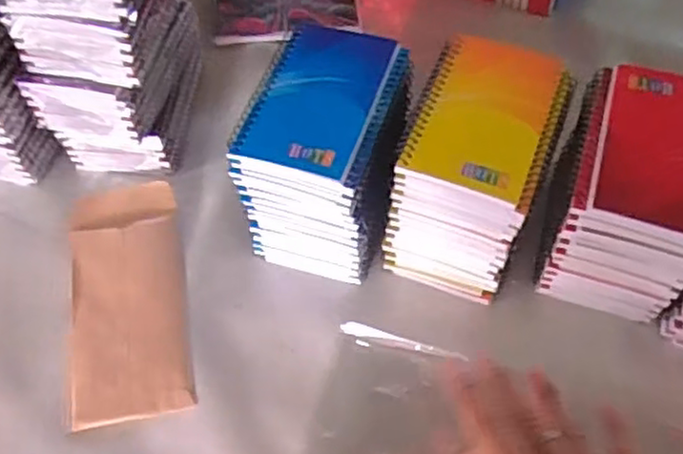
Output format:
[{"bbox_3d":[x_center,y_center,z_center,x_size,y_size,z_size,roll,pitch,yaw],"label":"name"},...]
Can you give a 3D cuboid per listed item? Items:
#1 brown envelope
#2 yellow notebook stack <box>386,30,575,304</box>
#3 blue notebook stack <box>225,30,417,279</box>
[{"bbox_3d":[-0.170,0.055,0.547,0.091,0.010,0.195,-8,64,-7],"label":"brown envelope"},{"bbox_3d":[0.101,-0.046,0.522,0.092,0.122,0.133,19,61,11],"label":"yellow notebook stack"},{"bbox_3d":[-0.011,-0.057,0.537,0.101,0.128,0.139,15,60,9],"label":"blue notebook stack"}]

